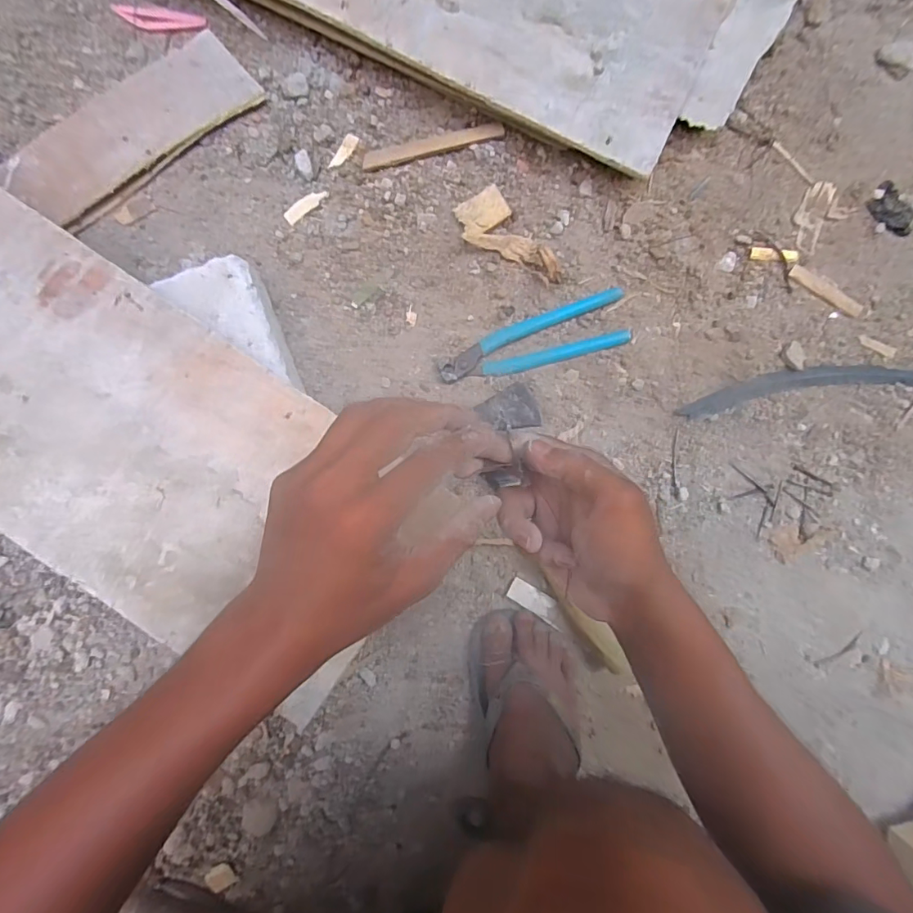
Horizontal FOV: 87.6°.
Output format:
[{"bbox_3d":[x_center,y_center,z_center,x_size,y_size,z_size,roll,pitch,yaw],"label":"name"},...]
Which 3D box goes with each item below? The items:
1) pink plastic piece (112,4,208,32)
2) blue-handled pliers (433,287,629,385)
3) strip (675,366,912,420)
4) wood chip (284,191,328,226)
[{"bbox_3d":[-0.341,-0.501,0.546,0.103,0.009,0.028,6,87,-1],"label":"pink plastic piece"},{"bbox_3d":[0.086,-0.133,0.536,0.214,0.019,0.061,-15,88,-2],"label":"blue-handled pliers"},{"bbox_3d":[0.455,-0.076,0.540,0.400,0.009,0.054,-2,87,-2],"label":"strip"},{"bbox_3d":[-0.172,-0.286,0.541,0.054,0.004,0.017,-39,89,-3],"label":"wood chip"}]

